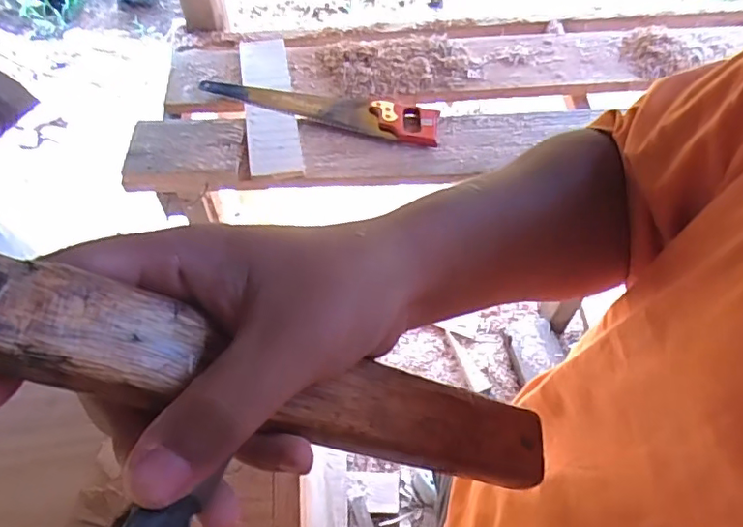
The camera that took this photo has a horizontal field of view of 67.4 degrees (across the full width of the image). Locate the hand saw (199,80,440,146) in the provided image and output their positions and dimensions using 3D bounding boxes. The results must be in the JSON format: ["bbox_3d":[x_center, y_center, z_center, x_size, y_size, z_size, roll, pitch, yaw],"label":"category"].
[{"bbox_3d":[-0.109,-0.296,1.061,0.473,0.019,0.104,10,55,11],"label":"hand saw"}]

